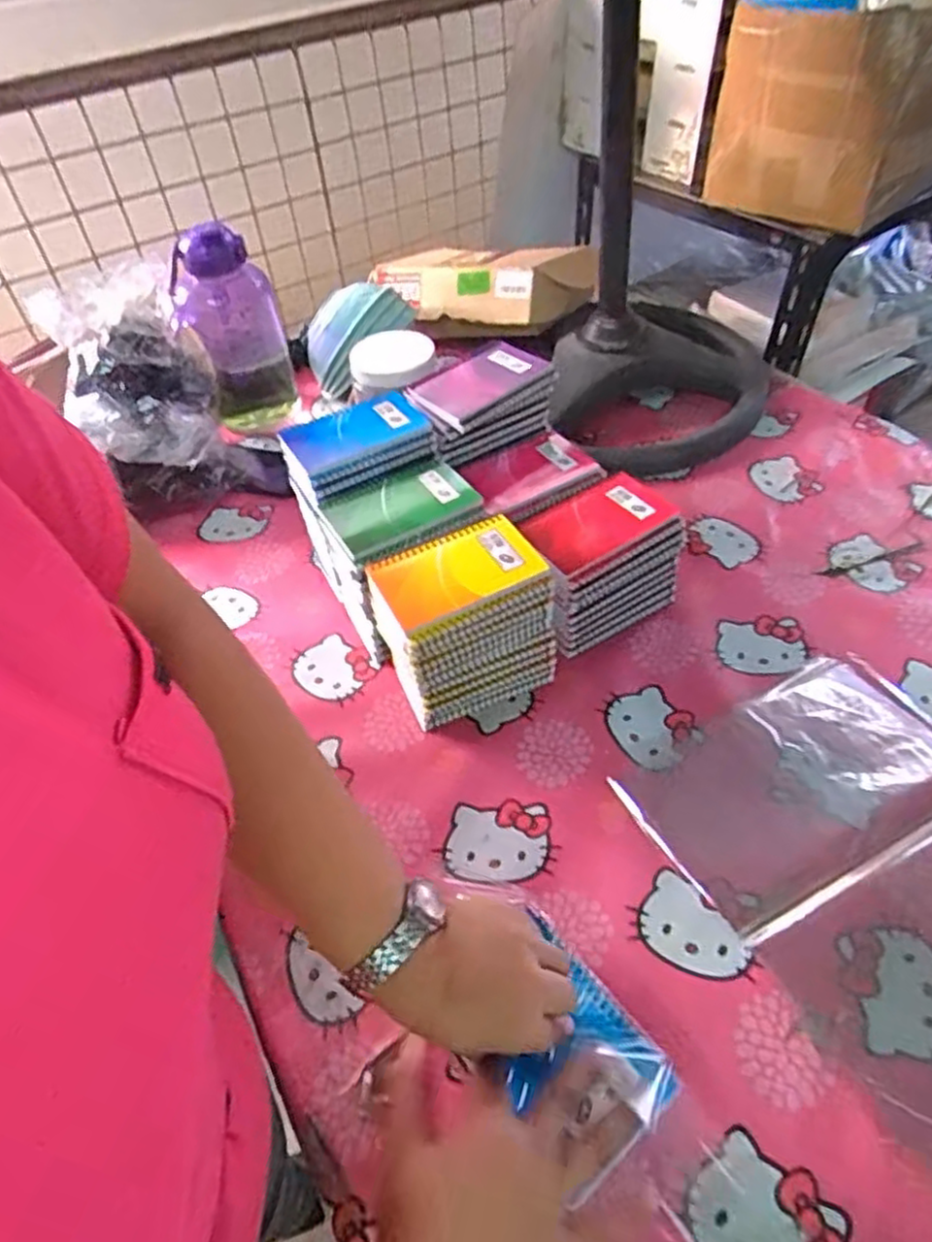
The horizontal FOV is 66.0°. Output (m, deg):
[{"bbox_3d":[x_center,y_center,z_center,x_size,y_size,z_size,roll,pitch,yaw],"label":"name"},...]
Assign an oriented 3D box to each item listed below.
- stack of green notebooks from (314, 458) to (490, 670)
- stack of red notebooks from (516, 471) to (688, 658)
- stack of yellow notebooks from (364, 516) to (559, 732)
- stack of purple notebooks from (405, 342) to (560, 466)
[{"bbox_3d":[-0.058,-0.065,0.707,0.140,0.139,0.129,-21,50,-12],"label":"stack of green notebooks"},{"bbox_3d":[0.127,-0.057,0.694,0.145,0.111,0.105,-22,50,-12],"label":"stack of red notebooks"},{"bbox_3d":[-0.002,0.003,0.637,0.133,0.137,0.093,-23,50,-13],"label":"stack of yellow notebooks"},{"bbox_3d":[0.013,-0.233,0.765,0.149,0.061,0.101,-34,53,-22],"label":"stack of purple notebooks"}]

